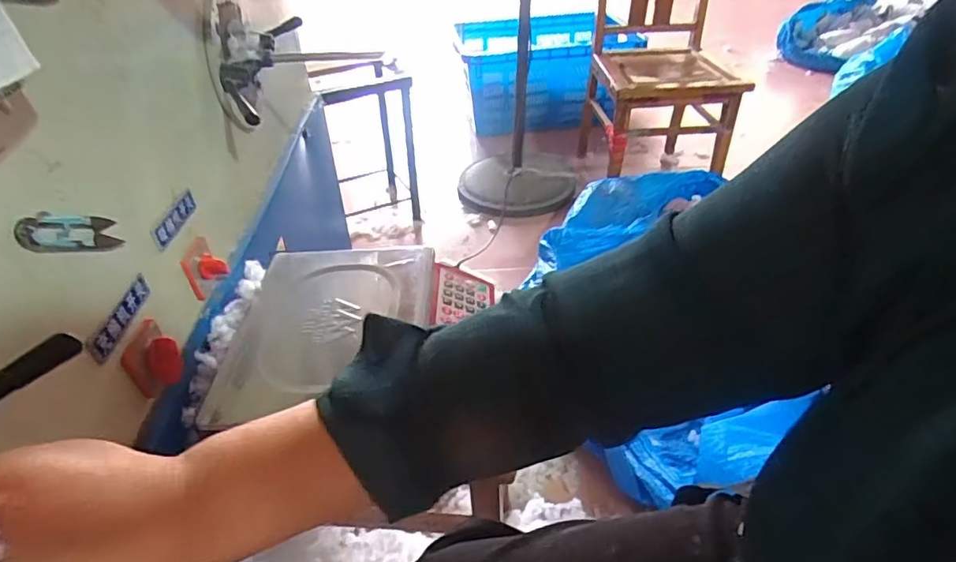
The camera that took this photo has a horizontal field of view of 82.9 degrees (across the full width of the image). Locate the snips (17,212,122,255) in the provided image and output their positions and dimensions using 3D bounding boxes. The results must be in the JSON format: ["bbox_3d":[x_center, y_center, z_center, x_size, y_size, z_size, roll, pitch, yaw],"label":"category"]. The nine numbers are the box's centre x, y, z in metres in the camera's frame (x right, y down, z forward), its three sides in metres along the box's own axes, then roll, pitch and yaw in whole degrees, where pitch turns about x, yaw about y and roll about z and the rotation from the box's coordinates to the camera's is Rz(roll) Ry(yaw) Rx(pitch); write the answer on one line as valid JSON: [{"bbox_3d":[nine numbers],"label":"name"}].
[{"bbox_3d":[-0.337,-0.040,0.451,0.008,0.032,0.114,-3,5,-1],"label":"snips"}]

